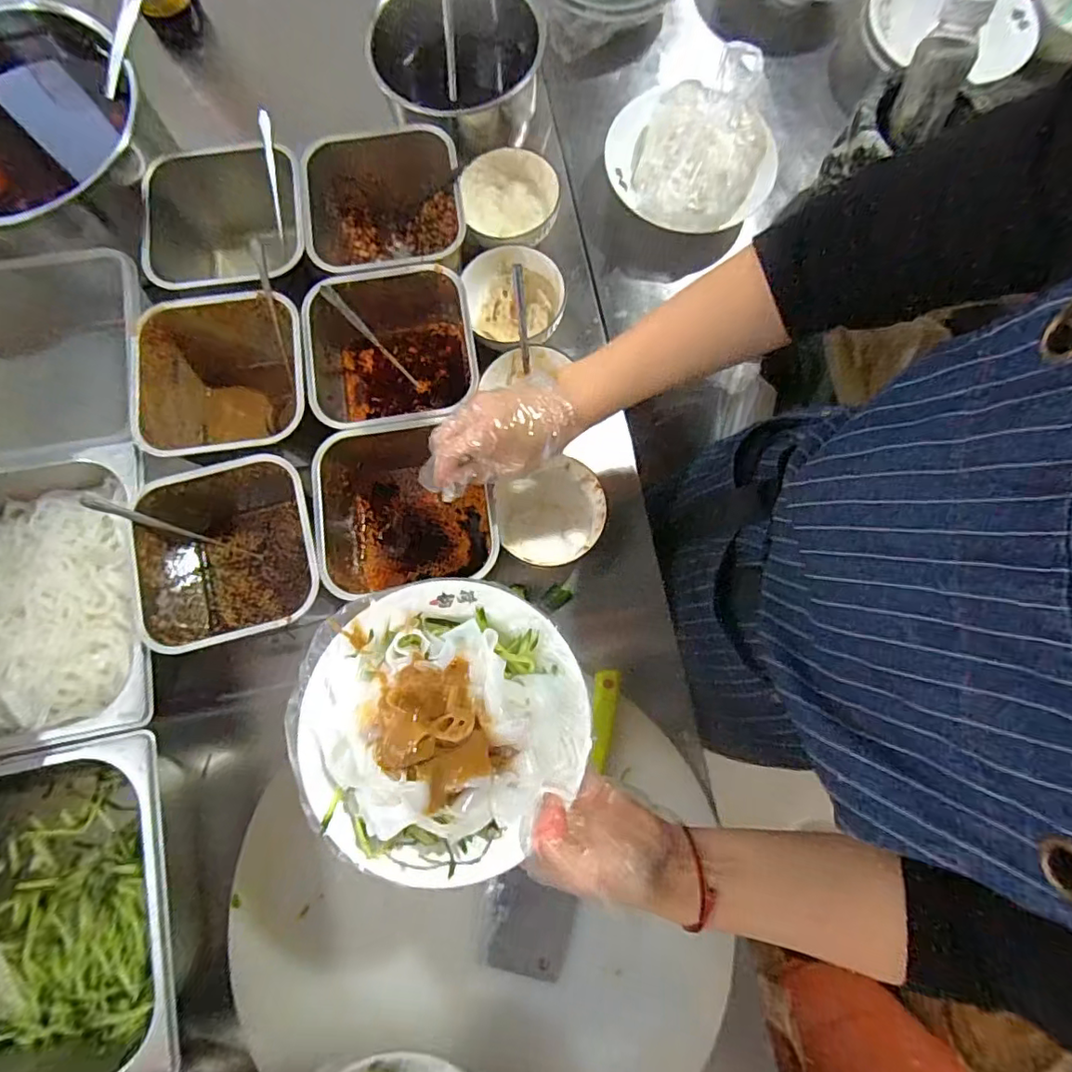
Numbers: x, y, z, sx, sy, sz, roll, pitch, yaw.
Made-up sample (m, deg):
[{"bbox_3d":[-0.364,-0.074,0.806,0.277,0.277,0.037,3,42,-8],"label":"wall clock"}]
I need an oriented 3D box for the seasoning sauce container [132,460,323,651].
[{"bbox_3d":[-0.276,0.021,0.539,0.154,0.102,0.153,-14,79,-3],"label":"seasoning sauce container"}]

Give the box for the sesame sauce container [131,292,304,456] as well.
[{"bbox_3d":[-0.303,-0.146,0.583,0.161,0.123,0.156,-11,79,-2],"label":"sesame sauce container"}]

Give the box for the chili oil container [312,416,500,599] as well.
[{"bbox_3d":[-0.132,-0.023,0.558,0.176,0.104,0.142,-12,79,-2],"label":"chili oil container"}]

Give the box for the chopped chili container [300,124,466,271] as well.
[{"bbox_3d":[-0.159,-0.332,0.623,0.168,0.112,0.162,-9,79,-2],"label":"chopped chili container"}]

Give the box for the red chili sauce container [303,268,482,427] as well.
[{"bbox_3d":[-0.147,-0.173,0.581,0.163,0.097,0.159,-8,79,-1],"label":"red chili sauce container"}]

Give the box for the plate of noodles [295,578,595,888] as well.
[{"bbox_3d":[-0.064,0.120,0.360,0.177,0.070,0.186,0,79,0],"label":"plate of noodles"}]

